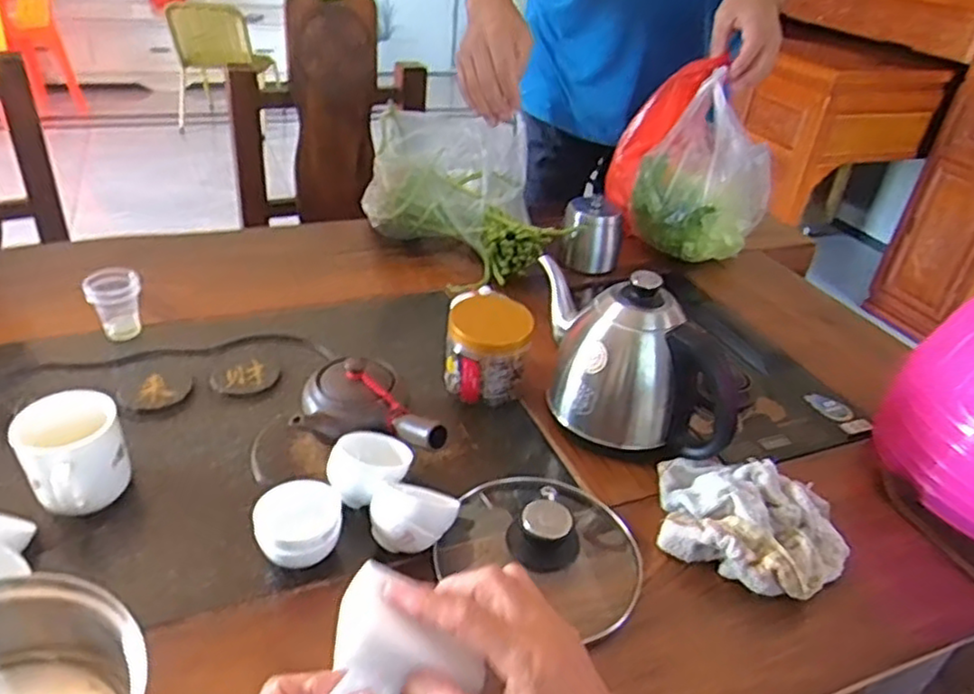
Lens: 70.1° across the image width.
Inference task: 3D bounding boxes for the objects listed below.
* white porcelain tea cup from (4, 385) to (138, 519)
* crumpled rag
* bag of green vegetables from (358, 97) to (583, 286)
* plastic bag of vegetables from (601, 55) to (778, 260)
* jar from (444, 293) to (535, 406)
[{"bbox_3d":[-0.325,0.088,0.552,0.062,0.086,0.069,26,38,26],"label":"white porcelain tea cup"},{"bbox_3d":[0.215,0.145,0.575,0.158,0.051,0.113,20,36,19],"label":"crumpled rag"},{"bbox_3d":[-0.028,-0.217,0.957,0.186,0.148,0.275,-18,41,-32],"label":"bag of green vegetables"},{"bbox_3d":[0.304,-0.267,1.000,0.191,0.230,0.184,-1,35,-11],"label":"plastic bag of vegetables"},{"bbox_3d":[0.001,0.002,0.724,0.084,0.094,0.098,8,34,2],"label":"jar"}]

